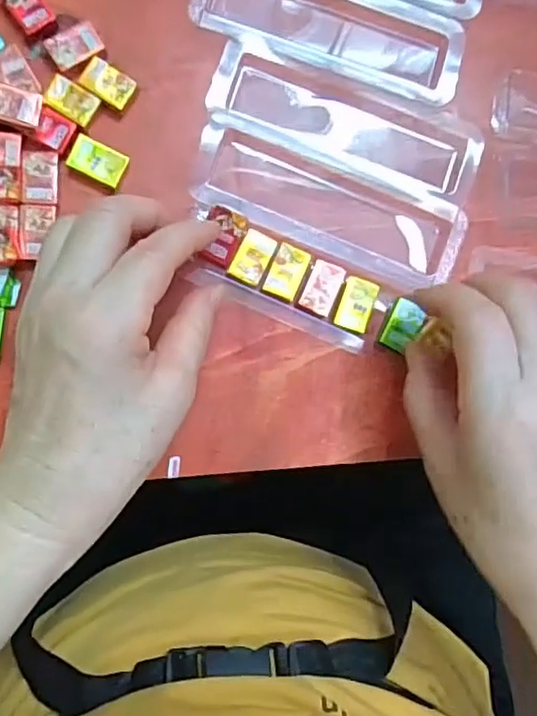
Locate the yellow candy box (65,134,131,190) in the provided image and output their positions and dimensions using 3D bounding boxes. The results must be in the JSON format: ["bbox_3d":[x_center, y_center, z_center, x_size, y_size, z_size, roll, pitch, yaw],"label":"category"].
[{"bbox_3d":[-0.081,-0.093,0.294,0.026,0.004,0.019,25,83,-7],"label":"yellow candy box"}]

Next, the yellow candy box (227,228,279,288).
[{"bbox_3d":[-0.008,-0.049,0.301,0.016,0.004,0.026,27,83,-7],"label":"yellow candy box"}]

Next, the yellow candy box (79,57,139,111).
[{"bbox_3d":[-0.076,-0.131,0.299,0.024,0.008,0.016,27,83,-6],"label":"yellow candy box"}]

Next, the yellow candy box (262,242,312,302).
[{"bbox_3d":[0.009,-0.043,0.304,0.018,0.004,0.026,23,84,-7],"label":"yellow candy box"}]

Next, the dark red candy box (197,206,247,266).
[{"bbox_3d":[-0.022,-0.058,0.298,0.018,0.011,0.025,22,84,-7],"label":"dark red candy box"}]

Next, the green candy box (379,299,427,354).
[{"bbox_3d":[0.067,-0.015,0.311,0.016,0.006,0.023,30,83,-6],"label":"green candy box"}]

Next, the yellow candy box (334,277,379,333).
[{"bbox_3d":[0.044,-0.027,0.309,0.018,0.007,0.026,18,84,-7],"label":"yellow candy box"}]

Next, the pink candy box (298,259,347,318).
[{"bbox_3d":[0.027,-0.035,0.308,0.017,0.004,0.026,23,84,-7],"label":"pink candy box"}]

